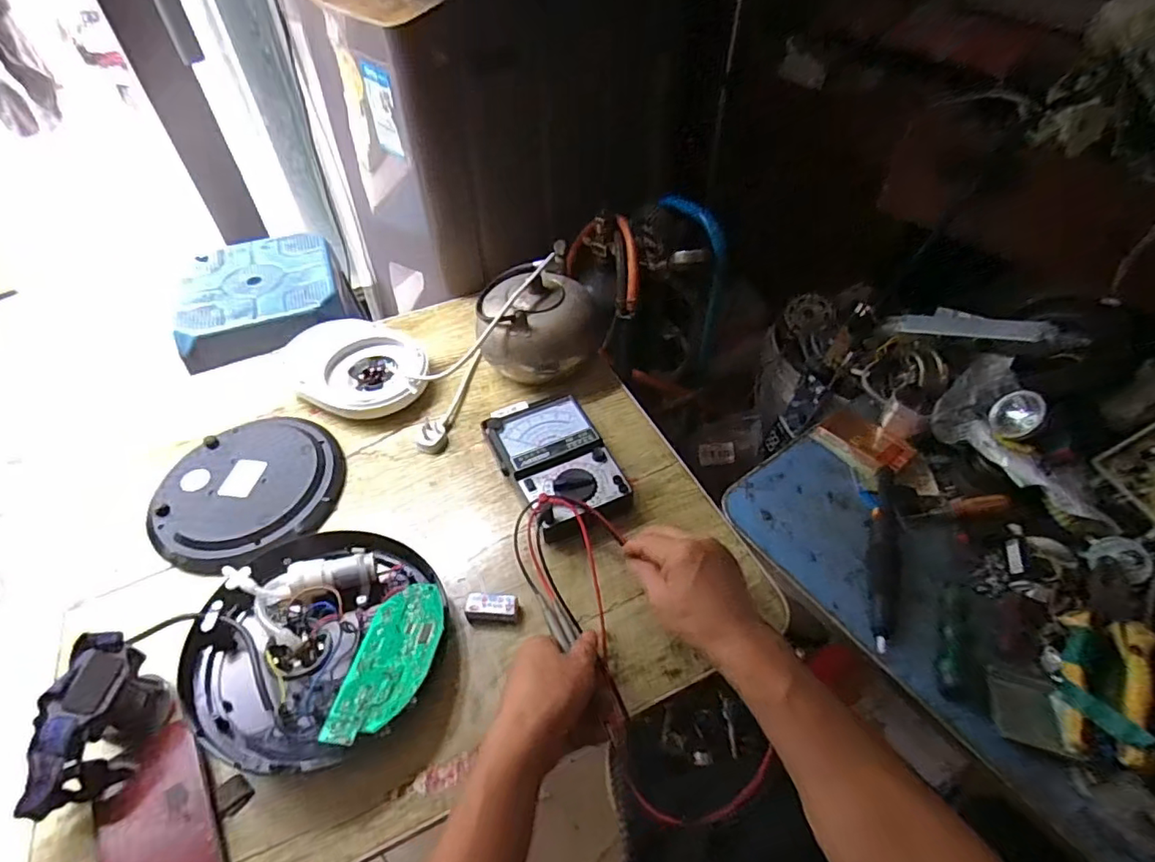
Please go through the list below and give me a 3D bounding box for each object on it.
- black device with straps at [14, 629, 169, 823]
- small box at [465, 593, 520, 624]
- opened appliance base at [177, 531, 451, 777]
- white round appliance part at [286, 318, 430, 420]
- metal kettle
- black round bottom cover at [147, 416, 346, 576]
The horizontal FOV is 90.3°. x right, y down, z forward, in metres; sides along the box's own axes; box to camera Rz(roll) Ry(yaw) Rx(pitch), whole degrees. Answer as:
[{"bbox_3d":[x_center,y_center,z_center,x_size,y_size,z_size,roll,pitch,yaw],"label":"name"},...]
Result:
[{"bbox_3d":[-0.394,0.242,0.469,0.055,0.079,0.126,7,50,6],"label":"black device with straps"},{"bbox_3d":[-0.083,0.172,0.559,0.049,0.021,0.023,-1,50,-1],"label":"small box"},{"bbox_3d":[-0.229,0.187,0.530,0.206,0.059,0.221,0,50,0],"label":"opened appliance base"},{"bbox_3d":[-0.300,-0.084,0.783,0.166,0.043,0.197,-29,56,-22],"label":"white round appliance part"},{"bbox_3d":[-0.056,-0.160,0.789,0.161,0.115,0.181,-7,50,-6],"label":"metal kettle"},{"bbox_3d":[-0.377,0.062,0.661,0.215,0.032,0.208,0,50,0],"label":"black round bottom cover"}]

